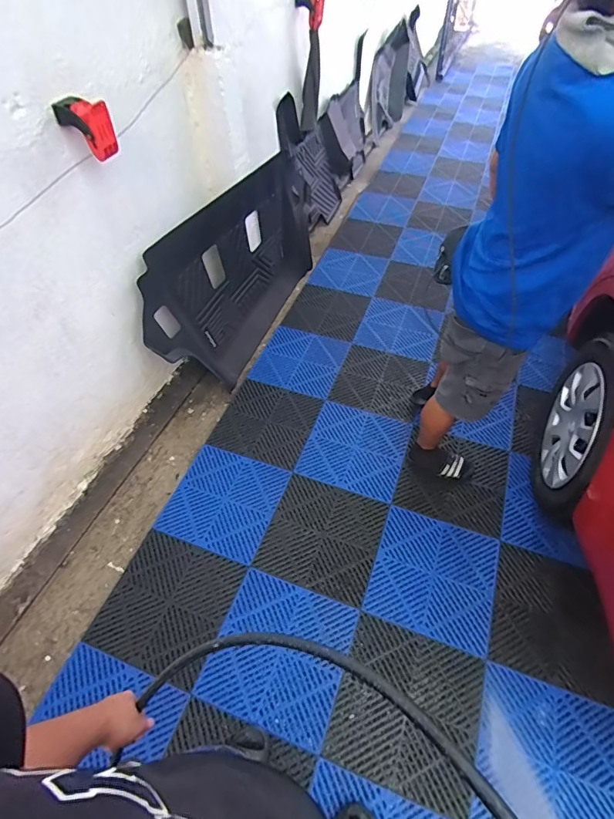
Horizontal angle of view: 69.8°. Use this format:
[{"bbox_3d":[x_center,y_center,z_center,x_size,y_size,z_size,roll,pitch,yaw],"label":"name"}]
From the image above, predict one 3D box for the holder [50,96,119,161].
[{"bbox_3d":[-0.608,-0.774,1.226,0.136,0.139,0.137,-21,54,-12],"label":"holder"}]

